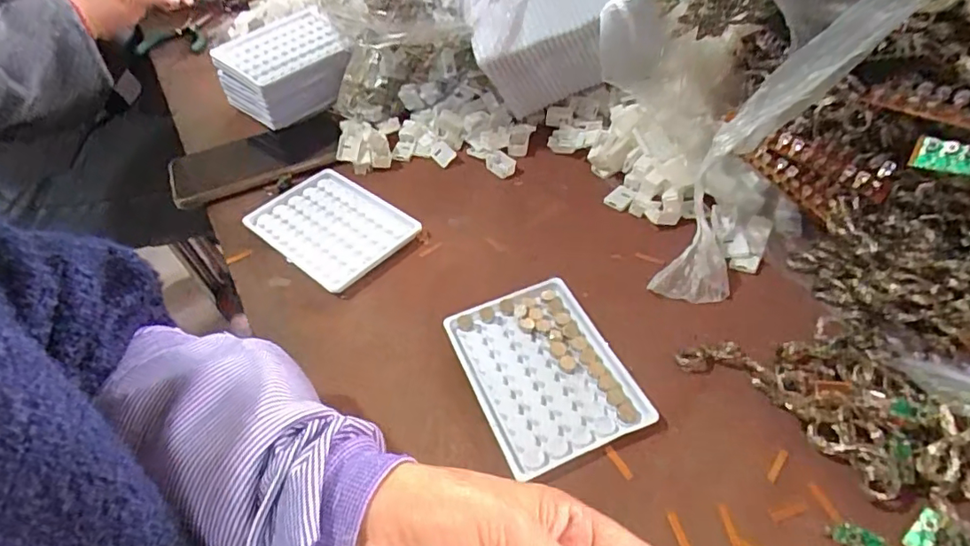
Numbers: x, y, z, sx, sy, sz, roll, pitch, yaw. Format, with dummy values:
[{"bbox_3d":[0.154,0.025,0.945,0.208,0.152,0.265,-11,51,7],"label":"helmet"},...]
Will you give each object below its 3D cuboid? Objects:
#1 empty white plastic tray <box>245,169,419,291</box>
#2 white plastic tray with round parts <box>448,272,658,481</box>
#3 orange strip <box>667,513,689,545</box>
[{"bbox_3d":[-0.133,-0.040,0.475,0.130,0.017,0.094,30,56,31],"label":"empty white plastic tray"},{"bbox_3d":[0.038,0.063,0.368,0.094,0.011,0.128,-19,47,-12],"label":"white plastic tray with round parts"},{"bbox_3d":[0.105,0.140,0.295,0.005,0.004,0.024,-13,46,-7],"label":"orange strip"}]

